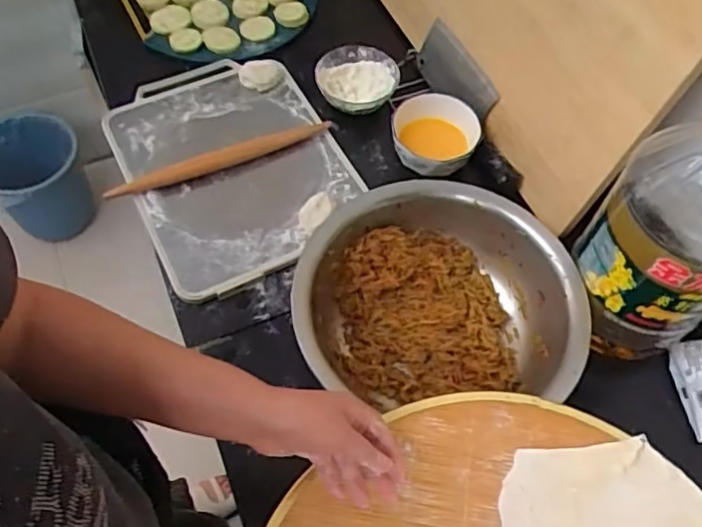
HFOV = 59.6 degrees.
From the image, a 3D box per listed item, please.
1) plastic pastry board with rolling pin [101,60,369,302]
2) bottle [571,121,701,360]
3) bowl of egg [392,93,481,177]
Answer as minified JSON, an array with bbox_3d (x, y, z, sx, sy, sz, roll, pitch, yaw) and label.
[{"bbox_3d":[-0.170,-0.144,0.868,0.284,0.037,0.371,-24,63,-16],"label":"plastic pastry board with rolling pin"},{"bbox_3d":[0.332,-0.036,0.614,0.151,0.331,0.138,35,64,17],"label":"bottle"},{"bbox_3d":[0.117,-0.178,0.873,0.119,0.058,0.133,3,59,-1],"label":"bowl of egg"}]

